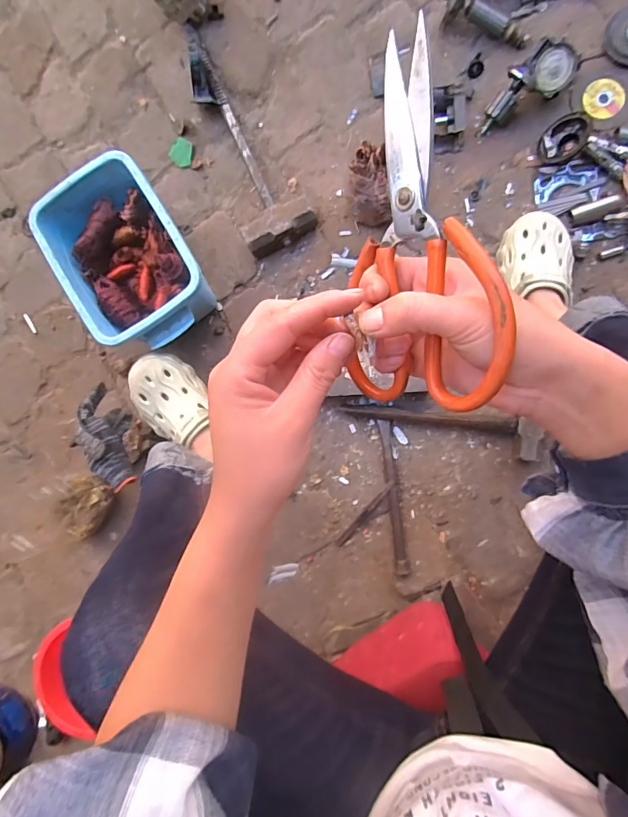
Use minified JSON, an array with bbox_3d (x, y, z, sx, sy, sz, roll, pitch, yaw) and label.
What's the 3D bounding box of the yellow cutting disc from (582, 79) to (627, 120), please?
[{"bbox_3d":[0.479,-0.512,0.726,0.059,0.006,0.063,-11,93,19],"label":"yellow cutting disc"}]

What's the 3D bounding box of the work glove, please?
[{"bbox_3d":[-0.331,0.043,0.694,0.061,0.074,0.175,-23,71,2],"label":"work glove"}]

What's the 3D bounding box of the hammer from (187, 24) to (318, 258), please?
[{"bbox_3d":[-0.152,-0.481,0.788,0.120,0.059,0.430,-30,88,2],"label":"hammer"}]

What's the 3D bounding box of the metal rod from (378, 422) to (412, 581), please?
[{"bbox_3d":[0.144,0.161,0.786,0.023,0.021,0.278,-7,89,6],"label":"metal rod"}]

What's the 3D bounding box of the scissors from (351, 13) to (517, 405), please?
[{"bbox_3d":[0.061,-0.095,0.237,0.010,0.106,0.191,-12,109,-36],"label":"scissors"}]

